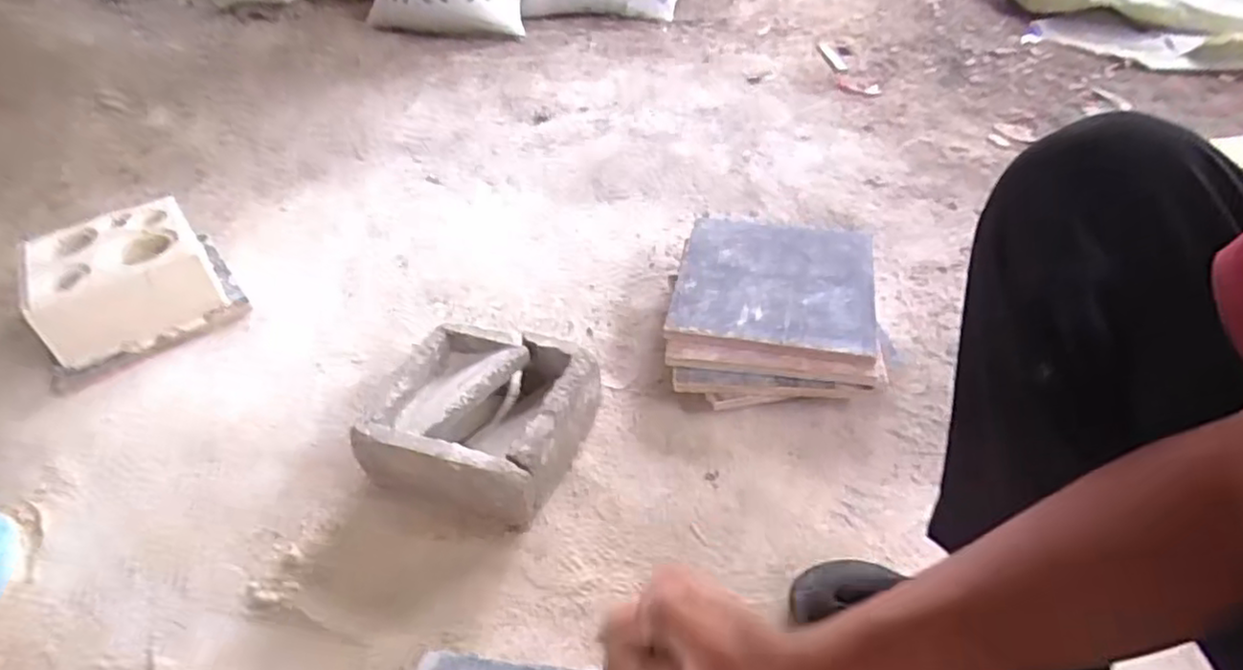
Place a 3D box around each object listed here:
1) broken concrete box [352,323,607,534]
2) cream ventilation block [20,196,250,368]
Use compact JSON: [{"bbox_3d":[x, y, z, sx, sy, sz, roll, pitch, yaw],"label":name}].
[{"bbox_3d":[-0.154,0.096,0.786,0.210,0.098,0.195,13,45,12],"label":"broken concrete box"},{"bbox_3d":[-0.669,-0.074,0.954,0.218,0.116,0.200,-25,50,-25],"label":"cream ventilation block"}]

